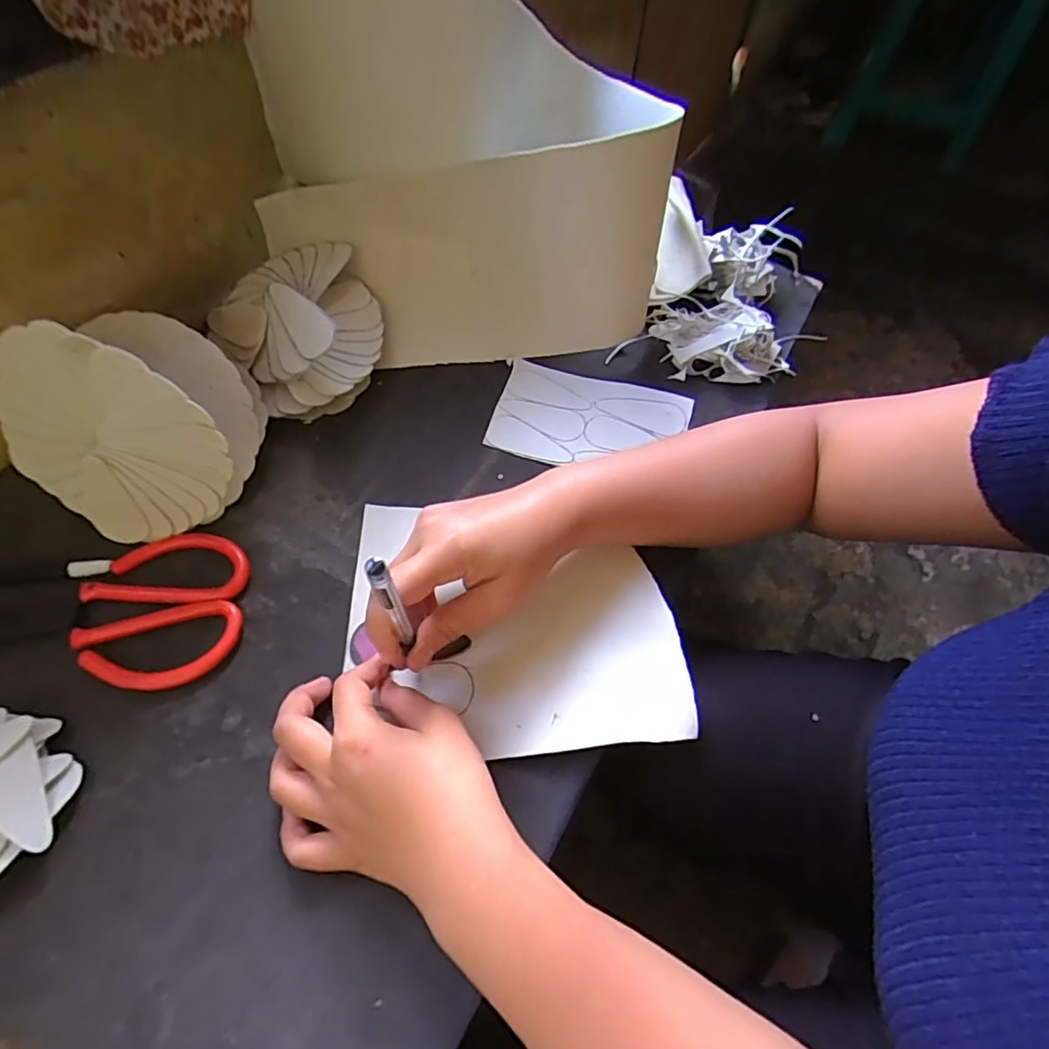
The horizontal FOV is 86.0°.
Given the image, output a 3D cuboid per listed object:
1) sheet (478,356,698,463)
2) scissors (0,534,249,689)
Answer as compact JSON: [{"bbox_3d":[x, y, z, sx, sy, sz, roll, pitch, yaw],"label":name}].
[{"bbox_3d":[0.051,-0.083,0.443,0.146,0.005,0.094,13,59,8],"label":"sheet"},{"bbox_3d":[-0.274,0.059,0.343,0.194,0.015,0.096,-9,57,-6],"label":"scissors"}]

